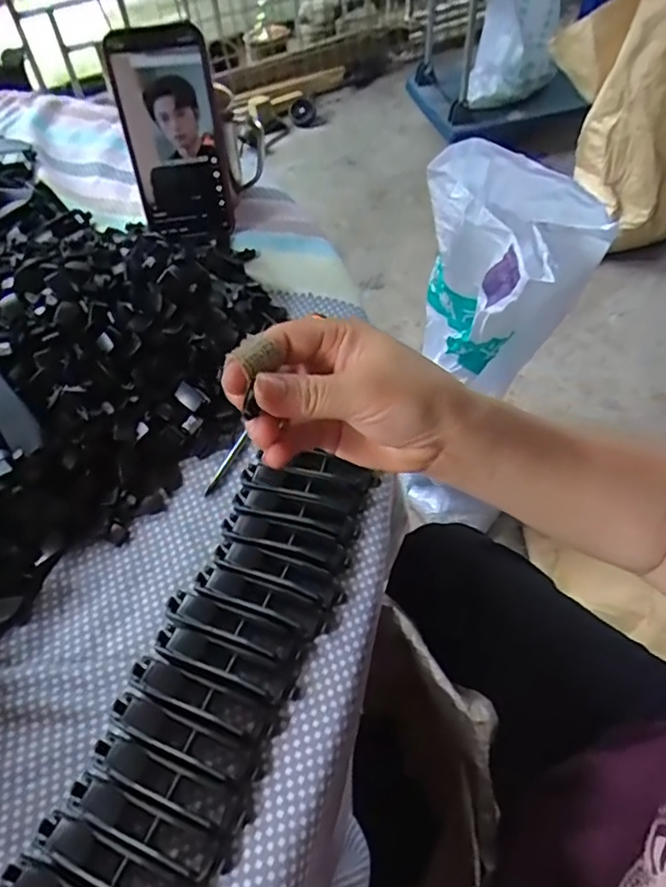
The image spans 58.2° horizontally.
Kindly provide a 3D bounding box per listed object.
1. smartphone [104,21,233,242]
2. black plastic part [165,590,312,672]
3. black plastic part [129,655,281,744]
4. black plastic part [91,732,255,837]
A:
[{"bbox_3d":[-0.132,-0.247,0.492,0.077,0.156,0.010,-8,38,-4],"label":"smartphone"},{"bbox_3d":[-0.051,0.097,0.312,0.077,0.019,0.019,17,56,15],"label":"black plastic part"},{"bbox_3d":[-0.062,0.124,0.290,0.076,0.018,0.017,23,57,4],"label":"black plastic part"},{"bbox_3d":[-0.074,0.154,0.270,0.077,0.018,0.016,17,56,15],"label":"black plastic part"}]

